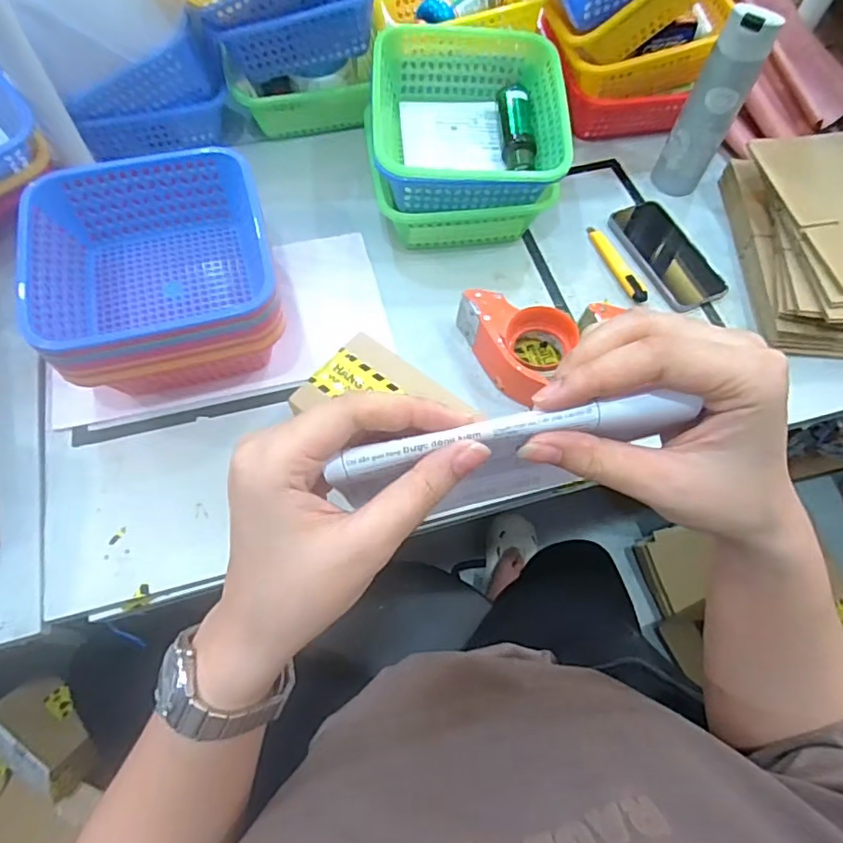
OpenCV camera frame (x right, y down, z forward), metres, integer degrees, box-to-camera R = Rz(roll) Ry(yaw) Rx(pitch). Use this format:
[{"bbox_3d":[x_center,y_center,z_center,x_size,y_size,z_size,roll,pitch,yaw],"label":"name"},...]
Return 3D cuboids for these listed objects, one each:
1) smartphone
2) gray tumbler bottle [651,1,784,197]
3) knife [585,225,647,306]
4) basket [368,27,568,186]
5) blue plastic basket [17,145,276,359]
[{"bbox_3d":[0.319,-0.221,0.739,0.085,0.010,0.172,-21,67,-12],"label":"smartphone"},{"bbox_3d":[0.371,-0.400,0.709,0.064,0.231,0.056,36,68,15],"label":"gray tumbler bottle"},{"bbox_3d":[0.249,-0.206,0.723,0.019,0.014,0.135,-17,66,-10],"label":"knife"},{"bbox_3d":[0.055,-0.365,0.681,0.216,0.091,0.214,-2,64,-3],"label":"basket"},{"bbox_3d":[-0.269,-0.161,0.576,0.222,0.083,0.230,-13,65,-8],"label":"blue plastic basket"}]

